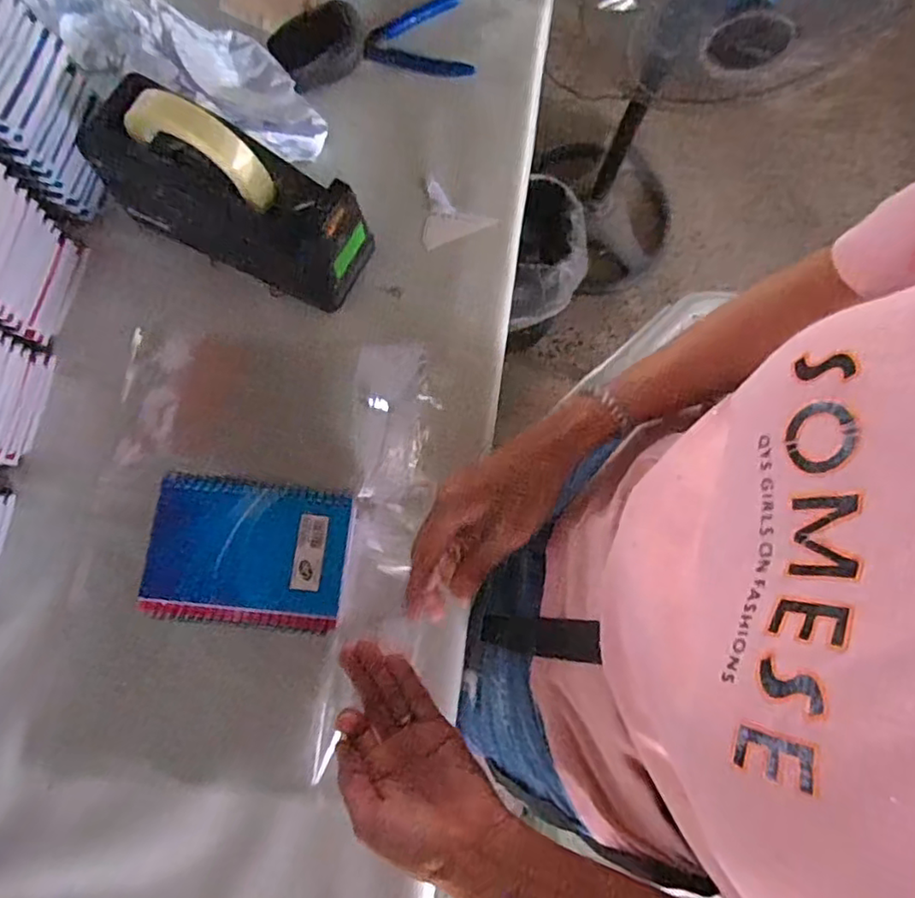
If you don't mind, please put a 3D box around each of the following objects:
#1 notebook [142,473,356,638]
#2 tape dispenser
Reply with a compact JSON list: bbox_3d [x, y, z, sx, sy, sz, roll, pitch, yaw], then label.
[{"bbox_3d":[-0.141,0.069,0.413,0.129,0.013,0.095,7,76,0],"label":"notebook"},{"bbox_3d":[-0.173,-0.198,0.466,0.202,0.128,0.073,20,77,2],"label":"tape dispenser"}]

